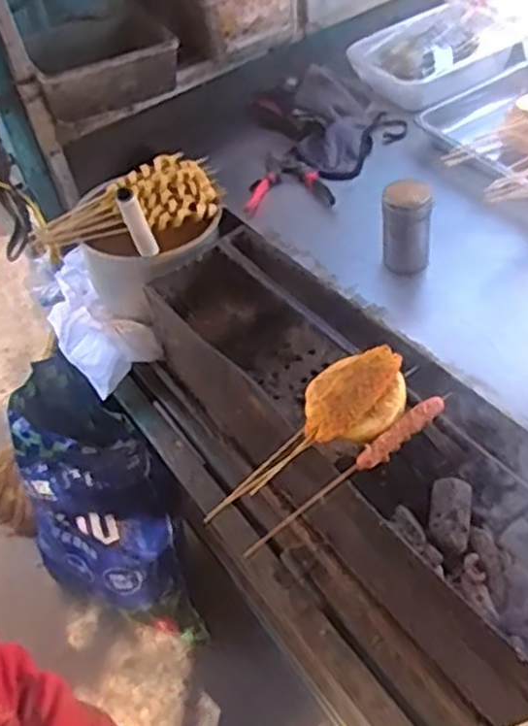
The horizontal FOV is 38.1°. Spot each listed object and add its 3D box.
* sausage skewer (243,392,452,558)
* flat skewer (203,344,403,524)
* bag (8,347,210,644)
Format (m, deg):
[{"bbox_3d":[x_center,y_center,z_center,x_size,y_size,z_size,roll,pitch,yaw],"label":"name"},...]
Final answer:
[{"bbox_3d":[0.093,0.121,0.832,0.276,0.021,0.023,-37,52,-6],"label":"sausage skewer"},{"bbox_3d":[0.045,0.076,0.873,0.281,0.035,0.084,-42,54,-12],"label":"flat skewer"},{"bbox_3d":[-0.309,0.290,1.476,0.252,0.629,0.224,-28,27,-19],"label":"bag"}]

